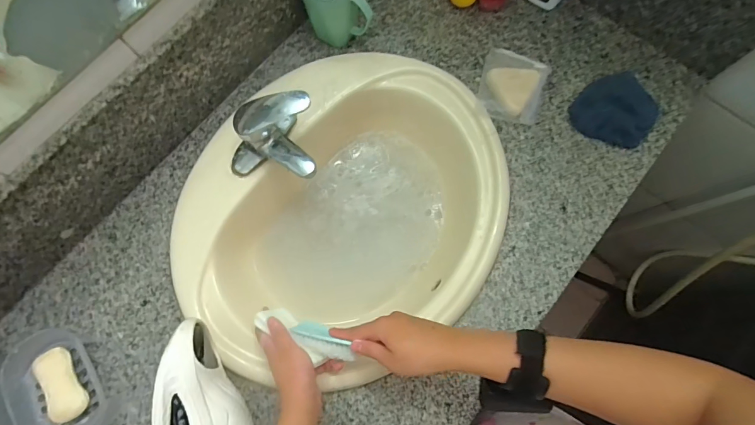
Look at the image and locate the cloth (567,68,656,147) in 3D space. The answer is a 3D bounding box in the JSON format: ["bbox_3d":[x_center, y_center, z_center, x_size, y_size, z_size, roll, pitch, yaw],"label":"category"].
[{"bbox_3d":[0.374,-0.161,0.580,0.125,0.032,0.112,-39,80,-7],"label":"cloth"}]

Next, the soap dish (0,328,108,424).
[{"bbox_3d":[-0.409,0.228,0.497,0.096,0.055,0.156,-34,80,-7],"label":"soap dish"}]

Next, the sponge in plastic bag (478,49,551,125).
[{"bbox_3d":[0.214,-0.201,0.600,0.096,0.030,0.104,16,78,4],"label":"sponge in plastic bag"}]

